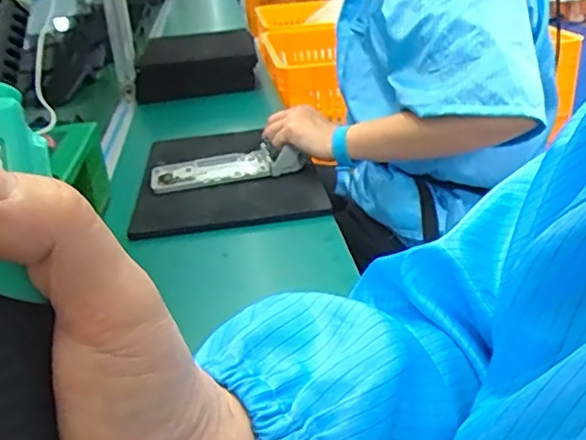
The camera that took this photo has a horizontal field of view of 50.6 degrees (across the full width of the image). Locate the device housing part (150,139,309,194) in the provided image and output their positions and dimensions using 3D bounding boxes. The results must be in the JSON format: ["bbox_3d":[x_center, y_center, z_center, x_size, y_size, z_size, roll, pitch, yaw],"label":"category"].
[{"bbox_3d":[-0.096,-0.084,0.888,0.214,0.034,0.086,-7,28,-2],"label":"device housing part"}]

